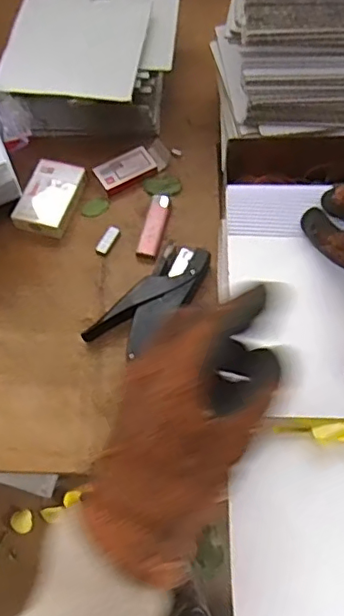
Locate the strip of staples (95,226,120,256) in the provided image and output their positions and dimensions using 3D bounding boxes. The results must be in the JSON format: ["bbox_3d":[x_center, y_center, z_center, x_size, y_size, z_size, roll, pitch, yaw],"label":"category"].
[{"bbox_3d":[-0.071,-0.075,0.617,0.014,0.005,0.036,23,67,13],"label":"strip of staples"}]

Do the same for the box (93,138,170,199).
[{"bbox_3d":[-0.044,-0.167,0.656,0.092,0.015,0.038,-31,66,-12],"label":"box"}]

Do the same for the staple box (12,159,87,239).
[{"bbox_3d":[-0.138,-0.124,0.635,0.057,0.022,0.088,14,65,10],"label":"staple box"}]

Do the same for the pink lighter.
[{"bbox_3d":[-0.020,-0.091,0.618,0.023,0.011,0.079,10,65,8],"label":"pink lighter"}]

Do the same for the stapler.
[{"bbox_3d":[-0.018,-0.007,0.566,0.065,0.034,0.142,40,72,19],"label":"stapler"}]

